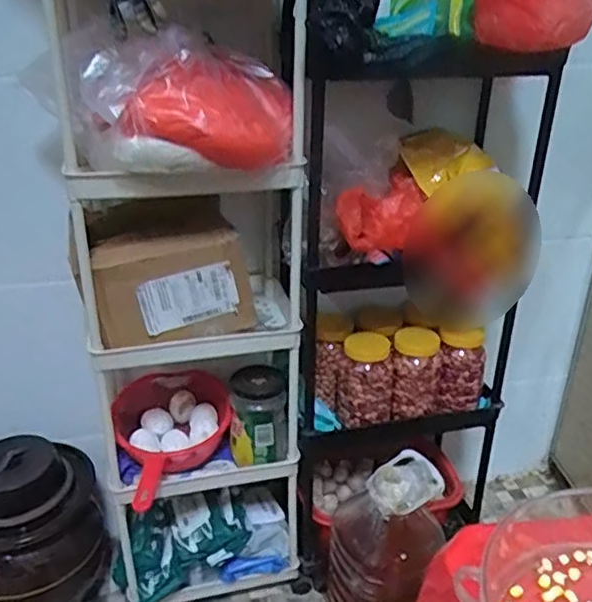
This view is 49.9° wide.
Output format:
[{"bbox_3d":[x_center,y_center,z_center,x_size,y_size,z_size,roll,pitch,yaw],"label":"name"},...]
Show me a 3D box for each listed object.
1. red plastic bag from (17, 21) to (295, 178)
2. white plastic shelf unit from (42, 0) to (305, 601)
[{"bbox_3d":[-0.137,-0.226,0.725,0.272,0.141,0.155,-2,27,-4],"label":"red plastic bag"},{"bbox_3d":[-0.135,0.008,0.897,0.288,0.908,0.266,0,26,1],"label":"white plastic shelf unit"}]

